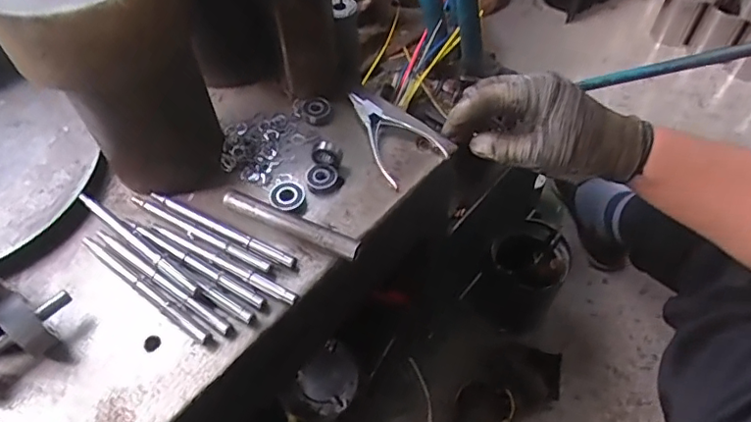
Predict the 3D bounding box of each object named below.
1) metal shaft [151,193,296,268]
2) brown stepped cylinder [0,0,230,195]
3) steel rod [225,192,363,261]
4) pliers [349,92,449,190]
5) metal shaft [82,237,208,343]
[{"bbox_3d":[-0.145,0.016,0.517,0.162,0.007,0.011,24,59,17],"label":"metal shaft"},{"bbox_3d":[-0.222,-0.130,0.491,0.141,0.211,0.143,-29,59,-18],"label":"brown stepped cylinder"},{"bbox_3d":[-0.079,0.011,0.513,0.140,0.012,0.018,22,58,16],"label":"steel rod"},{"bbox_3d":[0.012,-0.084,0.584,0.068,0.015,0.125,-29,59,-17],"label":"pliers"},{"bbox_3d":[-0.204,0.066,0.486,0.158,0.007,0.010,31,61,21],"label":"metal shaft"}]

